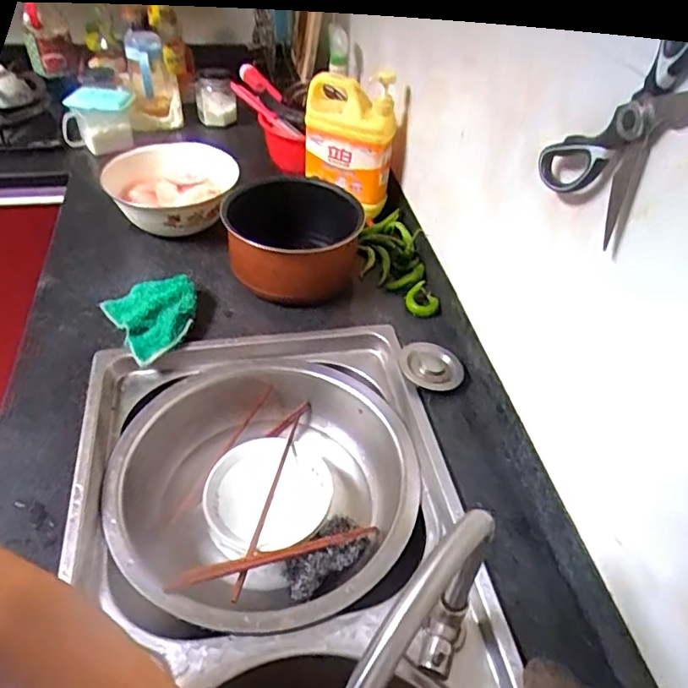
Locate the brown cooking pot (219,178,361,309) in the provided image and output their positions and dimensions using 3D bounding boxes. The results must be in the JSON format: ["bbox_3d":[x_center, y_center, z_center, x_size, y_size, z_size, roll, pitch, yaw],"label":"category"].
[{"bbox_3d":[-0.074,-0.160,0.874,0.204,0.124,0.229,-2,44,-6],"label":"brown cooking pot"}]

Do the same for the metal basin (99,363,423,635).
[{"bbox_3d":[-0.094,0.174,0.678,0.323,0.102,0.342,2,44,-2],"label":"metal basin"}]

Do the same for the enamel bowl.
[{"bbox_3d":[-0.287,-0.263,0.949,0.206,0.073,0.208,-21,49,-24],"label":"enamel bowl"}]

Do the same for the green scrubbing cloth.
[{"bbox_3d":[-0.257,-0.045,0.771,0.115,0.040,0.133,-24,50,-26],"label":"green scrubbing cloth"}]

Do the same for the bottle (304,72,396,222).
[{"bbox_3d":[0.017,-0.353,0.962,0.155,0.190,0.125,26,48,21],"label":"bottle"}]

